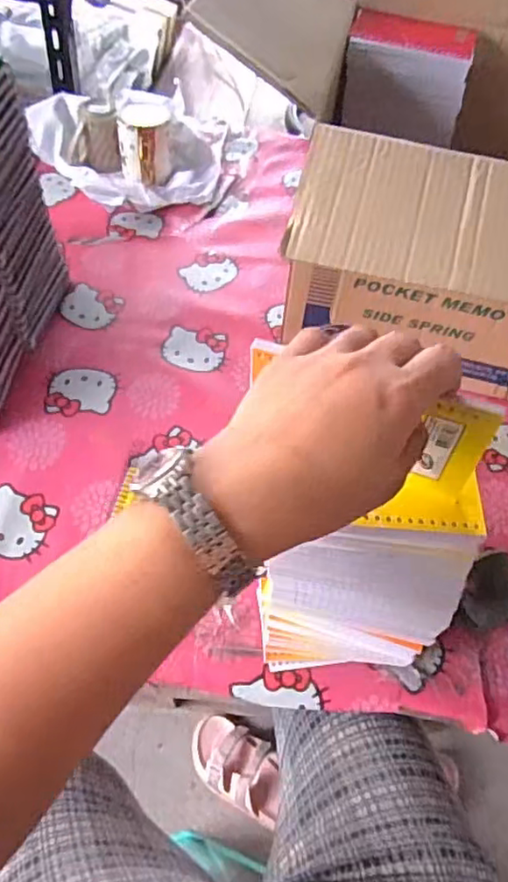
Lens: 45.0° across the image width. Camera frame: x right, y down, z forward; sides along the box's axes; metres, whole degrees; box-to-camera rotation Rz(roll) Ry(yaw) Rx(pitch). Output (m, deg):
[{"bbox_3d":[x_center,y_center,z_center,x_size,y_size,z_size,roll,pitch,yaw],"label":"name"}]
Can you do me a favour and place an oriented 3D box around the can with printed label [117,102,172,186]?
[{"bbox_3d":[-0.164,-0.441,0.925,0.078,0.094,0.069,-4,56,-8],"label":"can with printed label"}]

